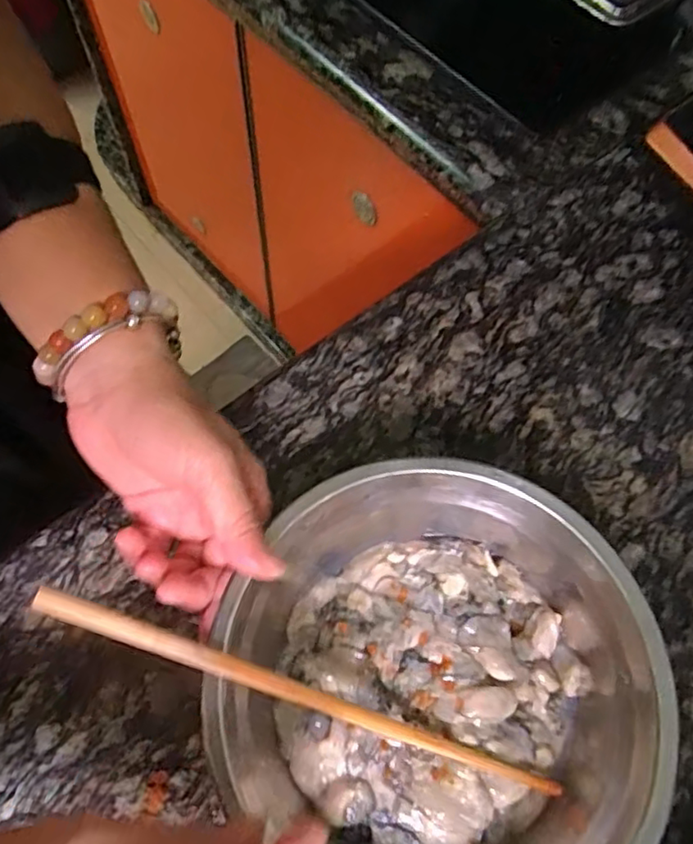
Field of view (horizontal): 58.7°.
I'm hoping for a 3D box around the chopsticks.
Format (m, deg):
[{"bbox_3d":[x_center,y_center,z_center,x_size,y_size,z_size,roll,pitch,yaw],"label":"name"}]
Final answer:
[{"bbox_3d":[-0.016,0.116,0.258,0.232,0.004,0.010,24,66,-7],"label":"chopsticks"}]

